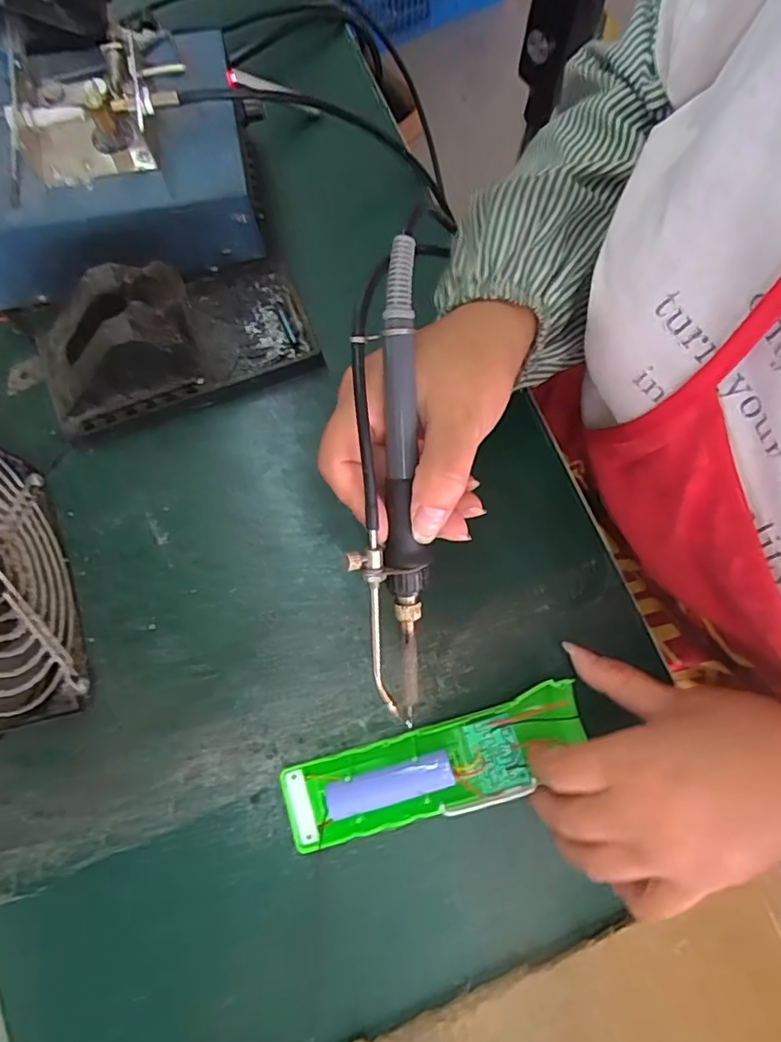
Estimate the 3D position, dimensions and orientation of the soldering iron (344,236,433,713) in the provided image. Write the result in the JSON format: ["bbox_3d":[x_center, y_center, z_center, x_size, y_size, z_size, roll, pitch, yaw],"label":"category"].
[{"bbox_3d":[0.000,-0.011,0.246,0.029,0.025,0.199,-2,102,0],"label":"soldering iron"}]

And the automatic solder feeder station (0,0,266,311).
[{"bbox_3d":[-0.184,-0.219,0.319,0.200,0.126,0.131,-10,78,-2],"label":"automatic solder feeder station"}]

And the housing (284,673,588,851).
[{"bbox_3d":[0.023,0.128,0.297,0.158,0.019,0.045,-20,79,2],"label":"housing"}]

